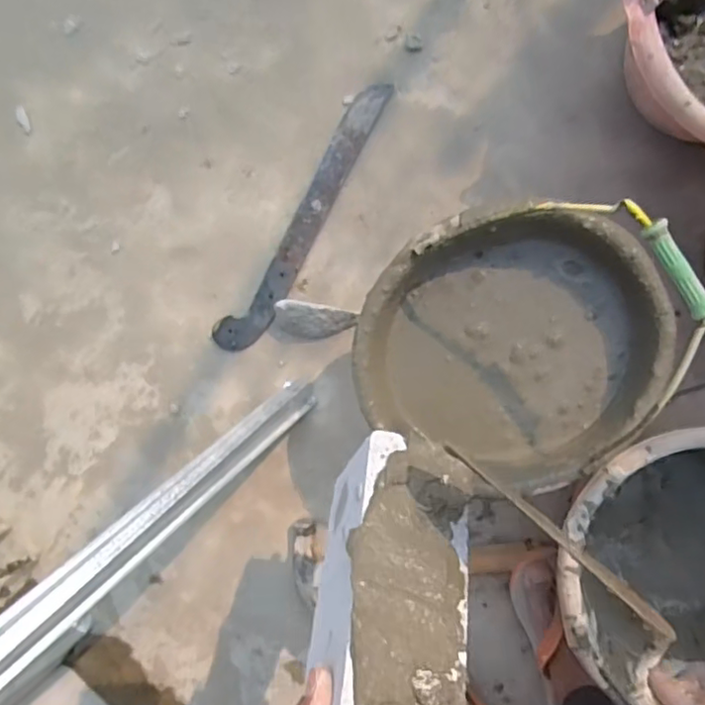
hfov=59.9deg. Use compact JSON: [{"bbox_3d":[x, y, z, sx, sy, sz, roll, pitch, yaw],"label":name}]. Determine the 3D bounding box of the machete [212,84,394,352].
[{"bbox_3d":[-0.058,-0.165,0.782,0.059,0.010,0.380,34,97,6],"label":"machete"}]

